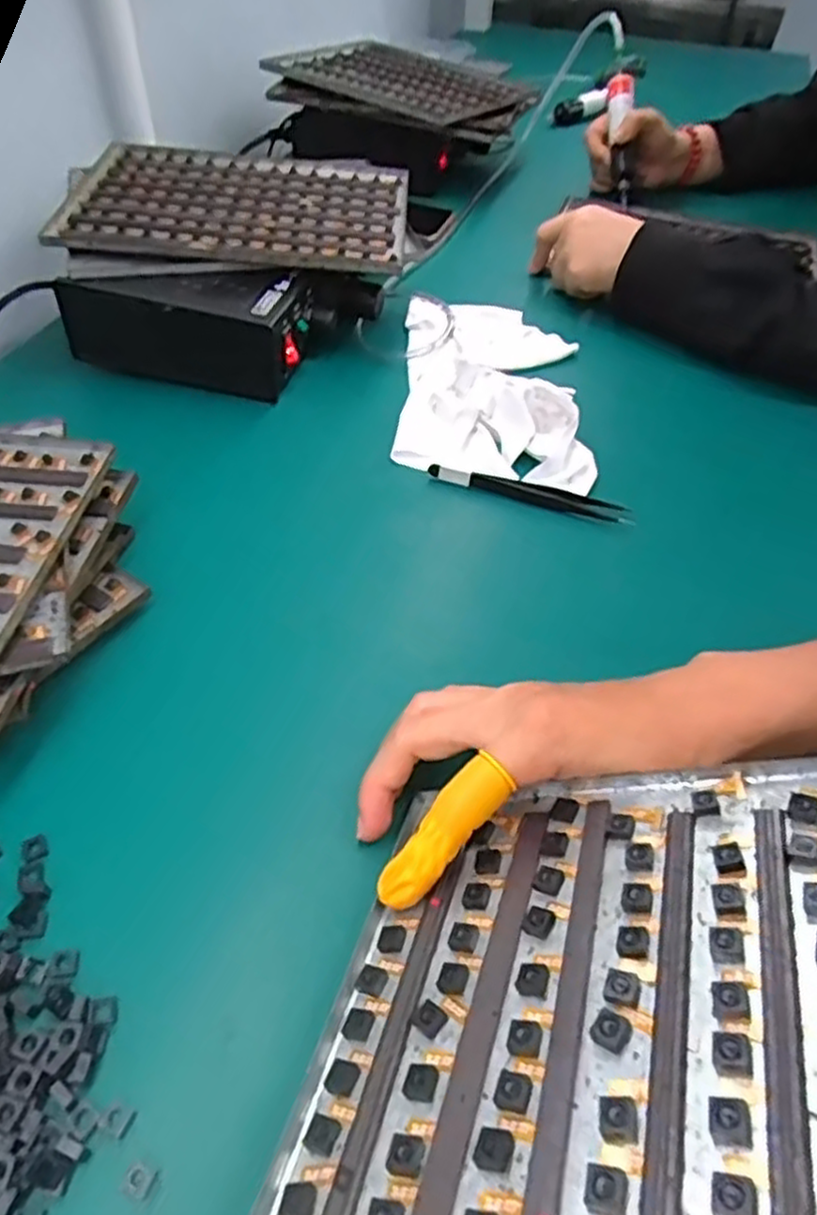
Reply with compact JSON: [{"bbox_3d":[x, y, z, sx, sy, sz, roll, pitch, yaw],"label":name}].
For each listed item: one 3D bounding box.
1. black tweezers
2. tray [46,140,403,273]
[{"bbox_3d":[0.072,-0.070,0.452,0.122,0.014,0.011,14,48,11],"label":"black tweezers"},{"bbox_3d":[-0.130,-0.314,0.581,0.250,0.018,0.187,2,47,-1],"label":"tray"}]

